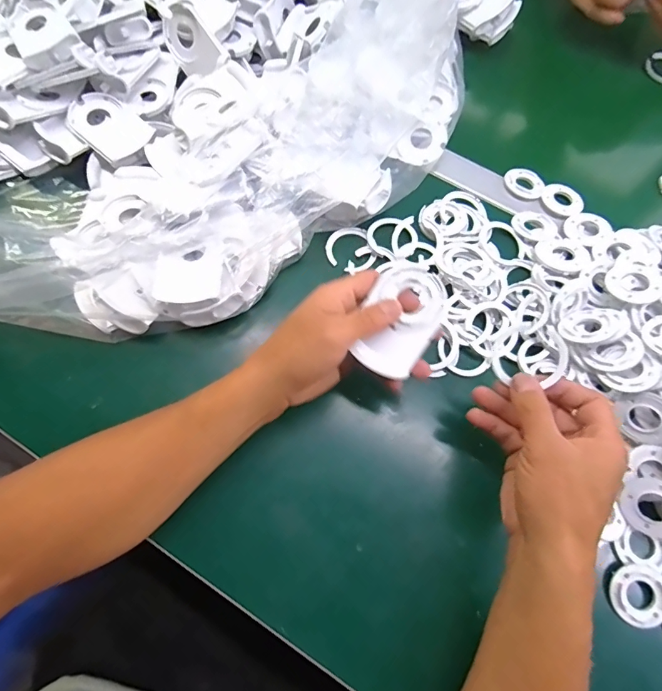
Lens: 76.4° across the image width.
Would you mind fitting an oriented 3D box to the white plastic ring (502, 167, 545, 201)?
[{"bbox_3d":[0.210,-0.176,0.458,0.039,0.004,0.042,0,74,-1],"label":"white plastic ring"}]

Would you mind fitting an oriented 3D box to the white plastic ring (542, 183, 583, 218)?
[{"bbox_3d":[0.248,-0.156,0.450,0.039,0.007,0.044,-37,78,-11],"label":"white plastic ring"}]

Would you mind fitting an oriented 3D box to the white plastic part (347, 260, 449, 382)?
[{"bbox_3d":[0.053,-0.020,0.322,0.054,0.019,0.084,29,75,6],"label":"white plastic part"}]

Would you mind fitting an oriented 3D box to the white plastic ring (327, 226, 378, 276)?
[{"bbox_3d":[0.018,-0.098,0.427,0.046,0.006,0.047,0,74,-1],"label":"white plastic ring"}]

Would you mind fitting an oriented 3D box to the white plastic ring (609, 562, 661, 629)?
[{"bbox_3d":[0.239,0.193,0.325,0.044,0.007,0.042,0,74,-1],"label":"white plastic ring"}]

